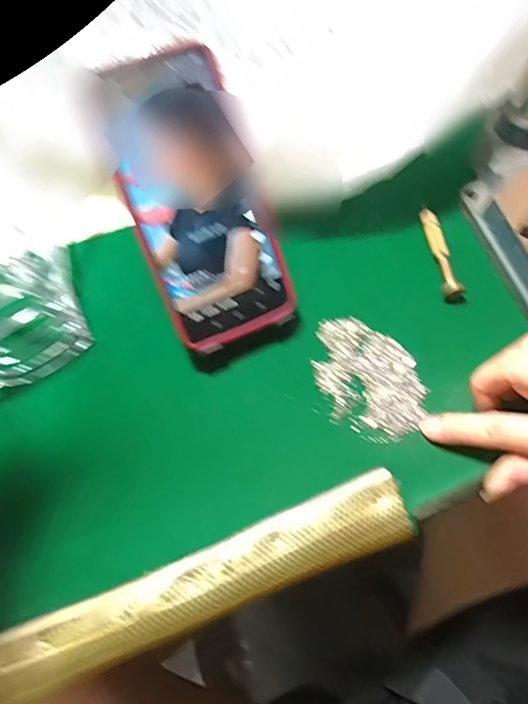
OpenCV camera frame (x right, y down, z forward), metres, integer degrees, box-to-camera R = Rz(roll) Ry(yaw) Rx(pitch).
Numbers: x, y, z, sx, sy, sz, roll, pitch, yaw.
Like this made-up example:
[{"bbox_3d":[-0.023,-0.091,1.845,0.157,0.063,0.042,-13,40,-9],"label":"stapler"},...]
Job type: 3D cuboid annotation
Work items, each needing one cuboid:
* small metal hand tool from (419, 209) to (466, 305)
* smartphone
[{"bbox_3d":[0.127,-0.071,0.358,0.016,0.014,0.078,-11,65,-3],"label":"small metal hand tool"},{"bbox_3d":[-0.039,-0.088,0.298,0.079,0.012,0.170,-22,106,-8],"label":"smartphone"}]

